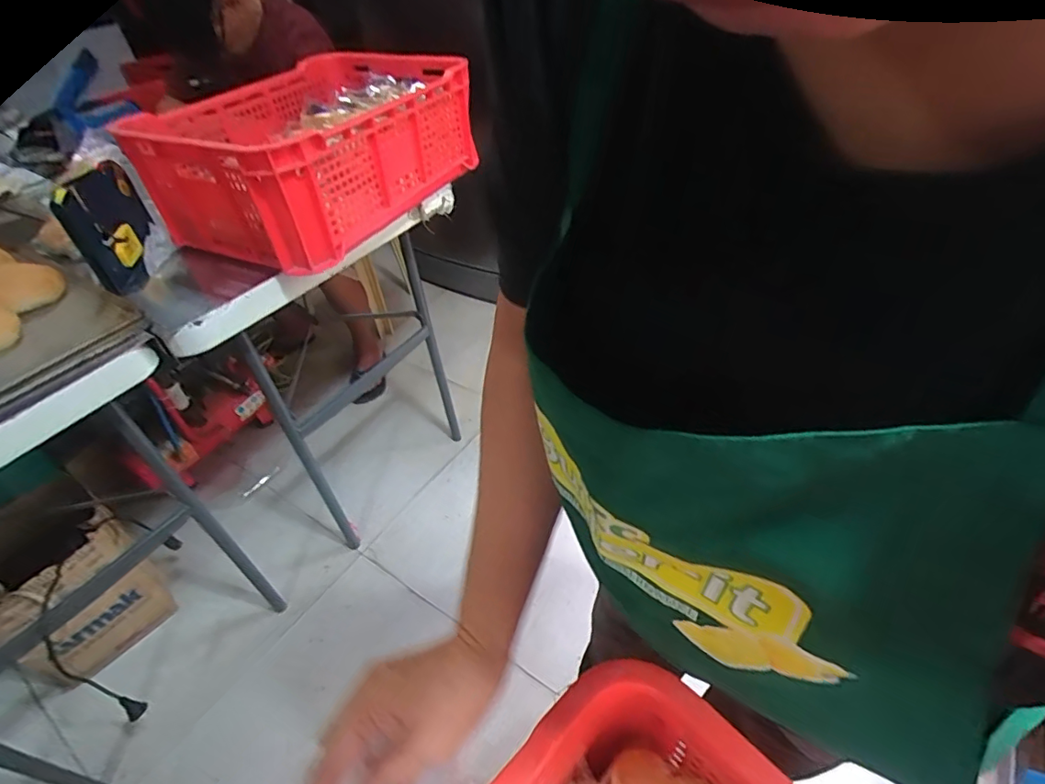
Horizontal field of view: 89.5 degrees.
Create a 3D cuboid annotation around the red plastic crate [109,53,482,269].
[{"bbox_3d":[-0.356,-0.429,0.913,0.348,0.166,0.504,17,47,23],"label":"red plastic crate"}]

